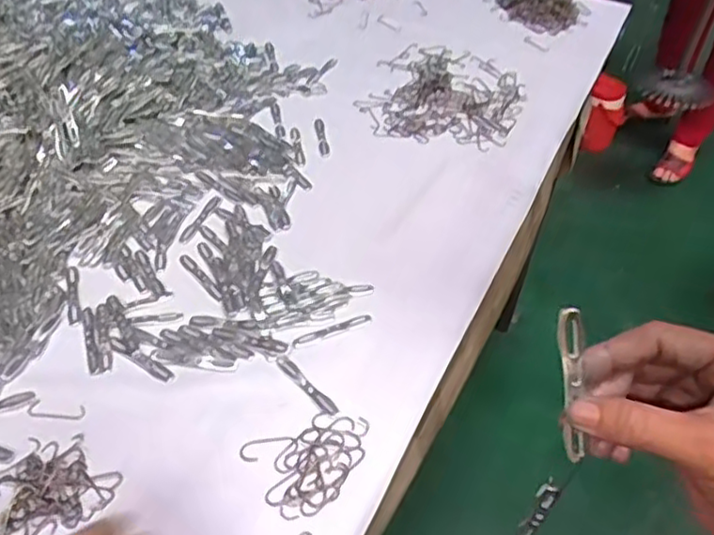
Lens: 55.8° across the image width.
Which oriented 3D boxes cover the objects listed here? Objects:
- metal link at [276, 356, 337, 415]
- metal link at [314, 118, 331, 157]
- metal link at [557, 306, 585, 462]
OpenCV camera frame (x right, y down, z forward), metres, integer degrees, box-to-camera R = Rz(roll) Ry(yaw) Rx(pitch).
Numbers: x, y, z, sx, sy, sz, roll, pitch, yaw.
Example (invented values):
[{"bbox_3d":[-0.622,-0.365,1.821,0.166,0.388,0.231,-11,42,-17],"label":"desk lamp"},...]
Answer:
[{"bbox_3d":[-0.039,0.091,0.521,0.010,0.004,0.067,-33,57,-29],"label":"metal link"},{"bbox_3d":[-0.040,-0.147,0.756,0.013,0.006,0.066,-5,48,-8],"label":"metal link"},{"bbox_3d":[0.092,0.051,0.288,0.010,0.071,0.006,-9,14,-12],"label":"metal link"}]

